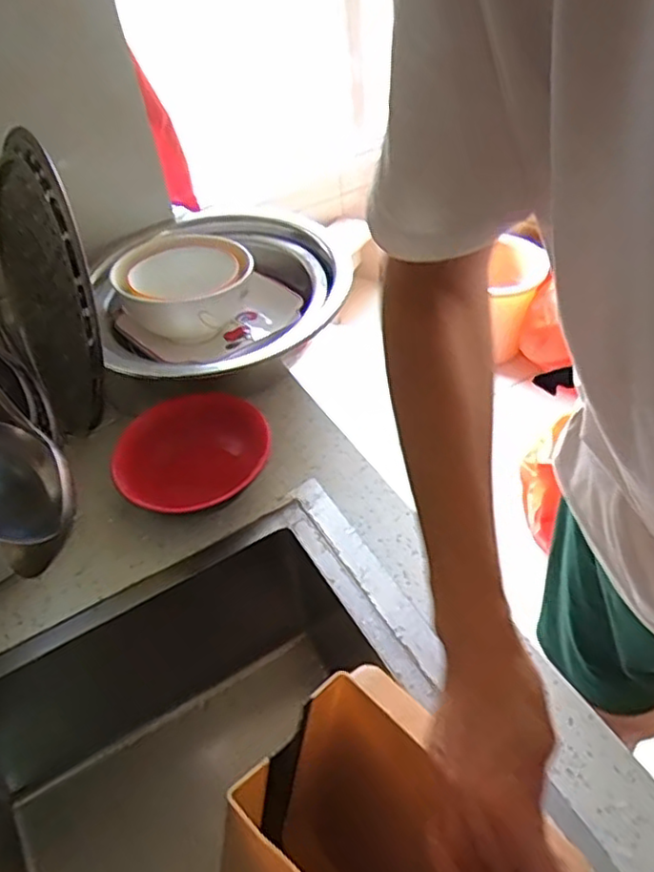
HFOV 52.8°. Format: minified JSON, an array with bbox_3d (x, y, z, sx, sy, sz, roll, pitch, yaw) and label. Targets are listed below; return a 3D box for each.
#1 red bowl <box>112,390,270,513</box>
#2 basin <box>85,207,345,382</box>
[{"bbox_3d":[-0.124,0.020,0.628,0.127,0.068,0.135,-3,47,4],"label":"red bowl"},{"bbox_3d":[-0.124,-0.158,0.758,0.244,0.086,0.249,-3,47,4],"label":"basin"}]

